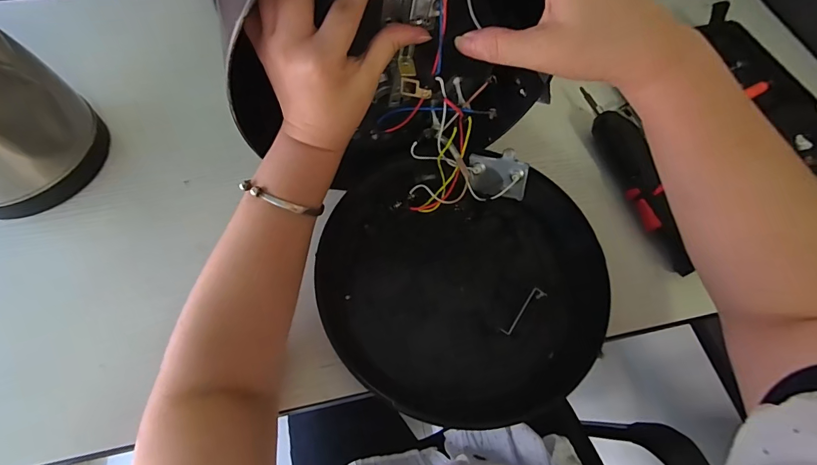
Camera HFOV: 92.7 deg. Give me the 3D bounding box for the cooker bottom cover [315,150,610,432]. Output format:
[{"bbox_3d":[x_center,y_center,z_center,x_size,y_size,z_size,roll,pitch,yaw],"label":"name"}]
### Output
[{"bbox_3d":[0.048,0.041,0.359,0.244,0.045,0.238,-6,64,-6],"label":"cooker bottom cover"}]

